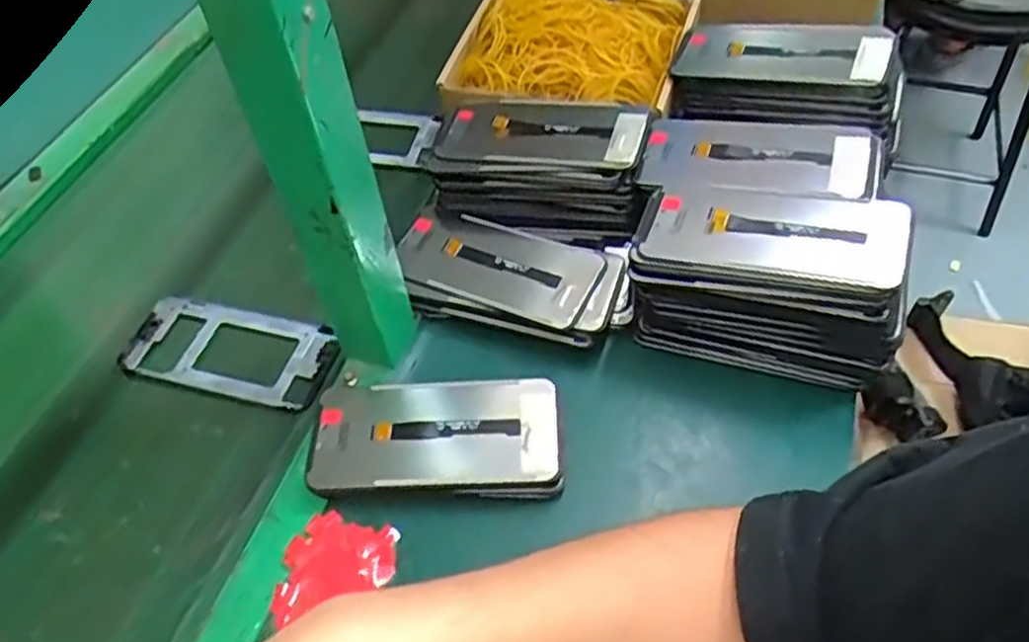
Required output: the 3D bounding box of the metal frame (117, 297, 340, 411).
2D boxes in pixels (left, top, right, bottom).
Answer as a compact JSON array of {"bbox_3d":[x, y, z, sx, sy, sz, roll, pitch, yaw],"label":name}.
[{"bbox_3d":[-0.212,0.022,0.576,0.160,0.005,0.076,10,53,13],"label":"metal frame"}]

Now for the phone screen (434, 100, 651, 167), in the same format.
[{"bbox_3d":[0.017,-0.144,0.591,0.162,0.011,0.066,7,57,18],"label":"phone screen"}]

